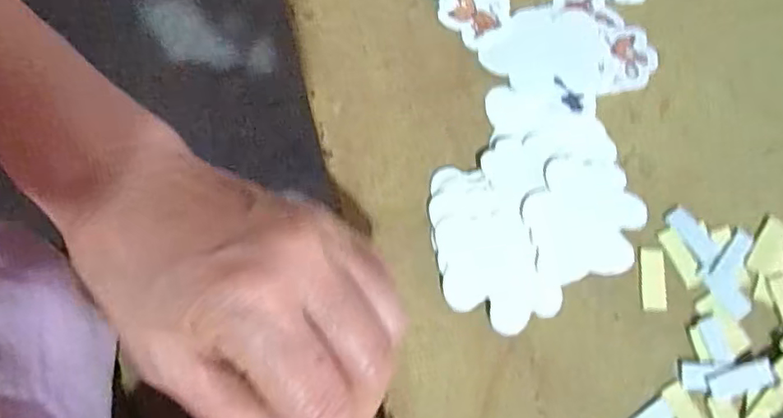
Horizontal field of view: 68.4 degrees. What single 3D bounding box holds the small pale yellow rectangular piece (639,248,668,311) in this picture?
[{"bbox_3d":[0.125,0.033,0.272,0.012,0.004,0.029,2,75,-1],"label":"small pale yellow rectangular piece"}]

